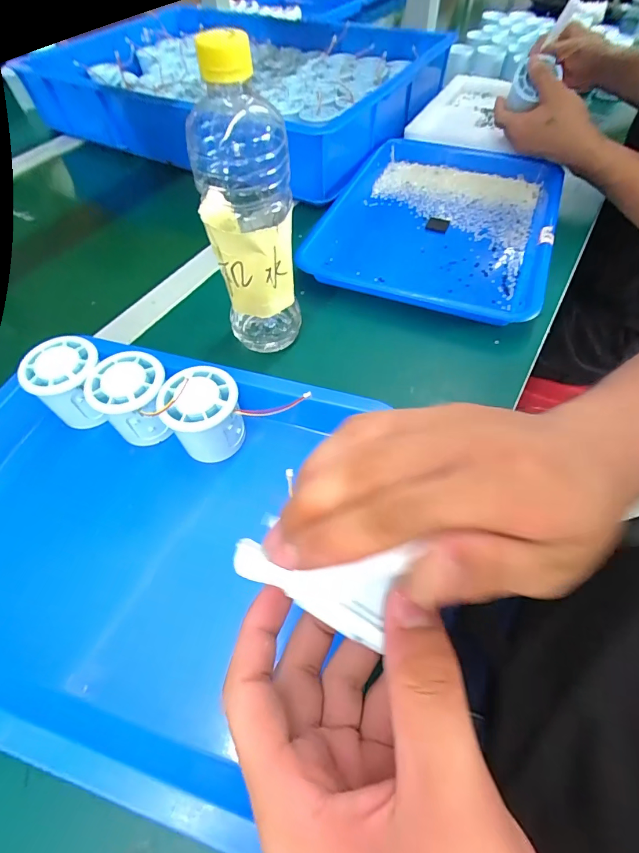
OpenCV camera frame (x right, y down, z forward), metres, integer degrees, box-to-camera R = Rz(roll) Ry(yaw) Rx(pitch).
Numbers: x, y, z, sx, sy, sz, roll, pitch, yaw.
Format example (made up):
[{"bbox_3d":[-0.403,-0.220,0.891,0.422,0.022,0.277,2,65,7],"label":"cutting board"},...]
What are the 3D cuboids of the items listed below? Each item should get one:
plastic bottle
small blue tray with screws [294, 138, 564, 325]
[{"bbox_3d":[-0.053,-0.153,0.305,0.061,0.207,0.058,16,59,10],"label":"plastic bottle"},{"bbox_3d":[0.143,-0.251,0.485,0.258,0.034,0.319,19,60,11],"label":"small blue tray with screws"}]

